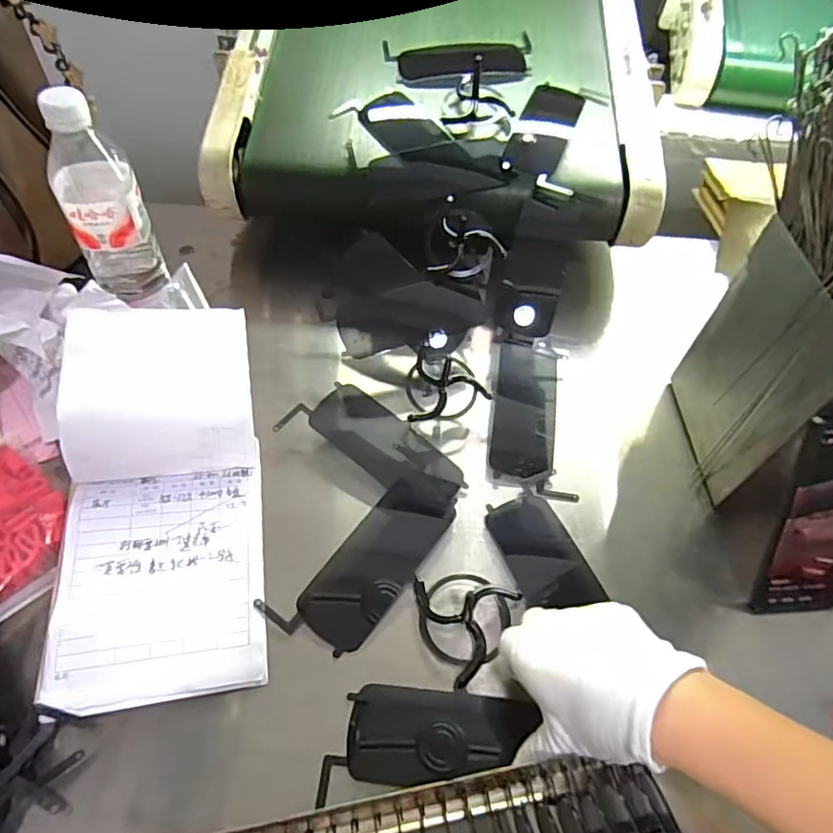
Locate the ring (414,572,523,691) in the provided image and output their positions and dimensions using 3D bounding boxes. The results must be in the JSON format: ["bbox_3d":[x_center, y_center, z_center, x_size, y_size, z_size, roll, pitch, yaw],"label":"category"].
[{"bbox_3d":[0.039,0.148,0.437,0.076,0.022,0.081,2,54,-2],"label":"ring"}]

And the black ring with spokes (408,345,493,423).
[{"bbox_3d":[0.031,-0.037,0.535,0.076,0.049,0.073,2,54,-2],"label":"black ring with spokes"}]

